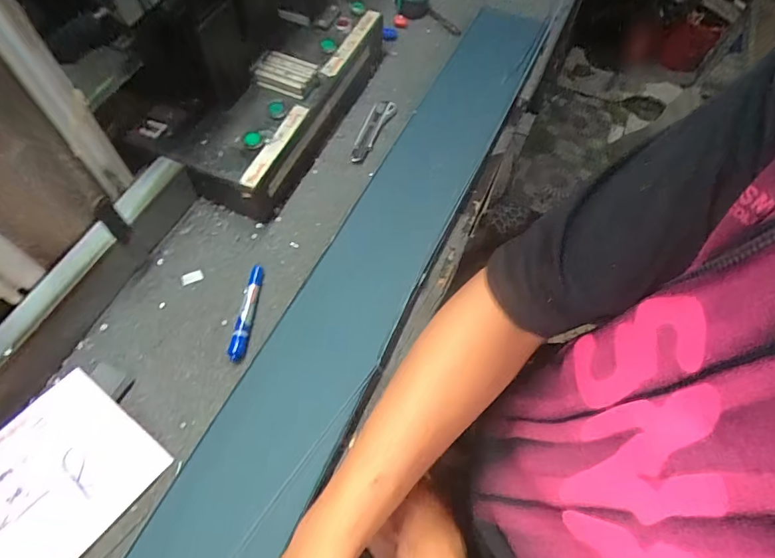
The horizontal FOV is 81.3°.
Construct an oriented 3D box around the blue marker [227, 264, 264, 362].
[{"bbox_3d":[-0.184,0.044,0.593,0.020,0.020,0.131,8,61,2],"label":"blue marker"}]

